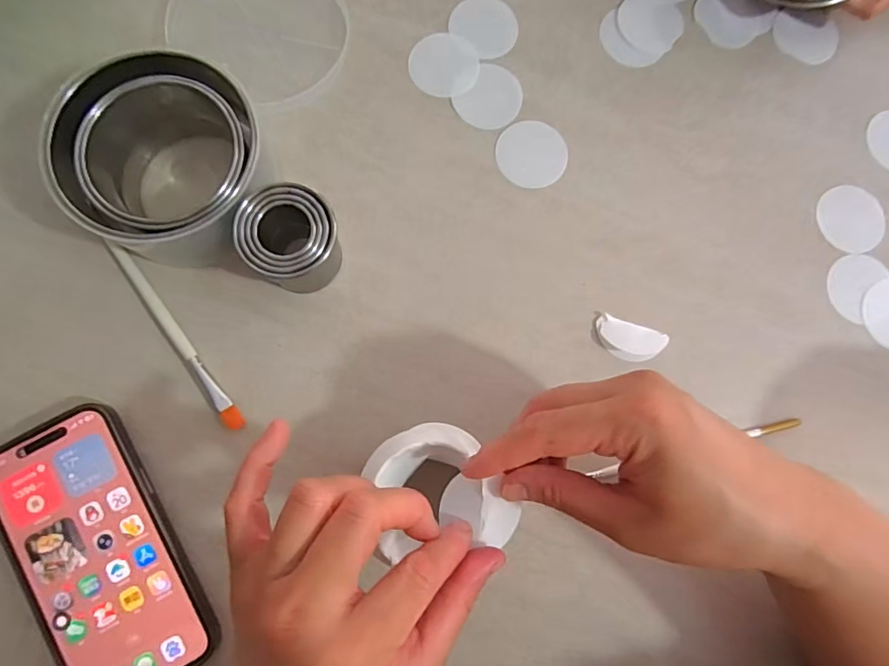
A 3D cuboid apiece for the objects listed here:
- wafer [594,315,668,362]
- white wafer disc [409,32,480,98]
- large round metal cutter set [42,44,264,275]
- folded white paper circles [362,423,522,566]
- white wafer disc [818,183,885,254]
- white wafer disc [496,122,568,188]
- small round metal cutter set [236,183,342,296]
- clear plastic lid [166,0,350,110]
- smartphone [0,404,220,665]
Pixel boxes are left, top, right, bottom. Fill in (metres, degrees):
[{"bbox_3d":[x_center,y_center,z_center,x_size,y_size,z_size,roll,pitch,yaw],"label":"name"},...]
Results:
[{"bbox_3d":[0.122,0.005,0.332,0.046,0.004,0.024,19,80,0],"label":"wafer"},{"bbox_3d":[0.000,-0.190,0.355,0.047,0.004,0.048,2,81,-3],"label":"white wafer disc"},{"bbox_3d":[-0.163,-0.100,0.301,0.109,0.062,0.103,1,81,-3],"label":"large round metal cutter set"},{"bbox_3d":[-0.003,0.083,0.264,0.070,0.023,0.068,1,81,-3],"label":"folded white paper circles"},{"bbox_3d":[0.287,-0.081,0.356,0.048,0.004,0.048,1,81,-3],"label":"white wafer disc"},{"bbox_3d":[0.061,-0.124,0.349,0.047,0.004,0.047,1,81,-3],"label":"white wafer disc"},{"bbox_3d":[-0.090,-0.055,0.303,0.054,0.057,0.049,-25,83,-7],"label":"small round metal cutter set"},{"bbox_3d":[-0.125,-0.219,0.350,0.120,0.010,0.107,32,80,2],"label":"clear plastic lid"},{"bbox_3d":[-0.195,0.125,0.289,0.075,0.015,0.161,-29,83,-7],"label":"smartphone"}]

